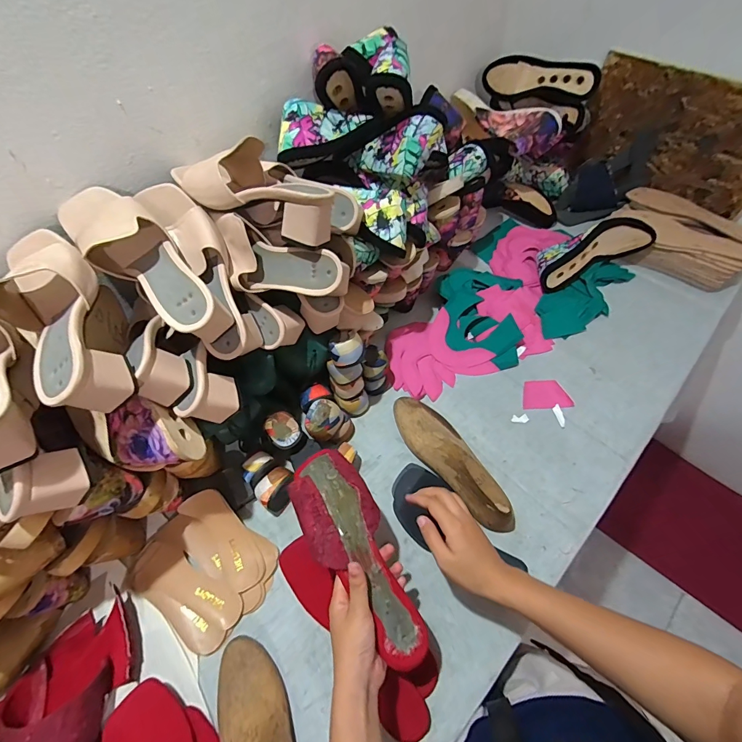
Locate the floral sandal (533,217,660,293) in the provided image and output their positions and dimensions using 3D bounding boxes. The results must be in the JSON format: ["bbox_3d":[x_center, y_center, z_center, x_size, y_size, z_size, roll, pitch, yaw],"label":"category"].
[{"bbox_3d":[0.430,-0.241,0.758,0.220,0.084,0.083,-21,59,-9],"label":"floral sandal"}]

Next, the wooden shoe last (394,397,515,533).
[{"bbox_3d":[0.124,0.120,0.568,0.075,0.078,0.240,-37,64,-17],"label":"wooden shoe last"}]

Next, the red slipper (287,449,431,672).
[{"bbox_3d":[-0.016,0.202,0.434,0.085,0.034,0.238,-27,70,-13],"label":"red slipper"}]

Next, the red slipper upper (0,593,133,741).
[{"bbox_3d":[-0.344,0.376,0.440,0.152,0.071,0.170,39,68,23],"label":"red slipper upper"}]

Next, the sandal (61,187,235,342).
[{"bbox_3d":[-0.264,-0.128,0.444,0.235,0.094,0.084,43,69,10],"label":"sandal"}]

